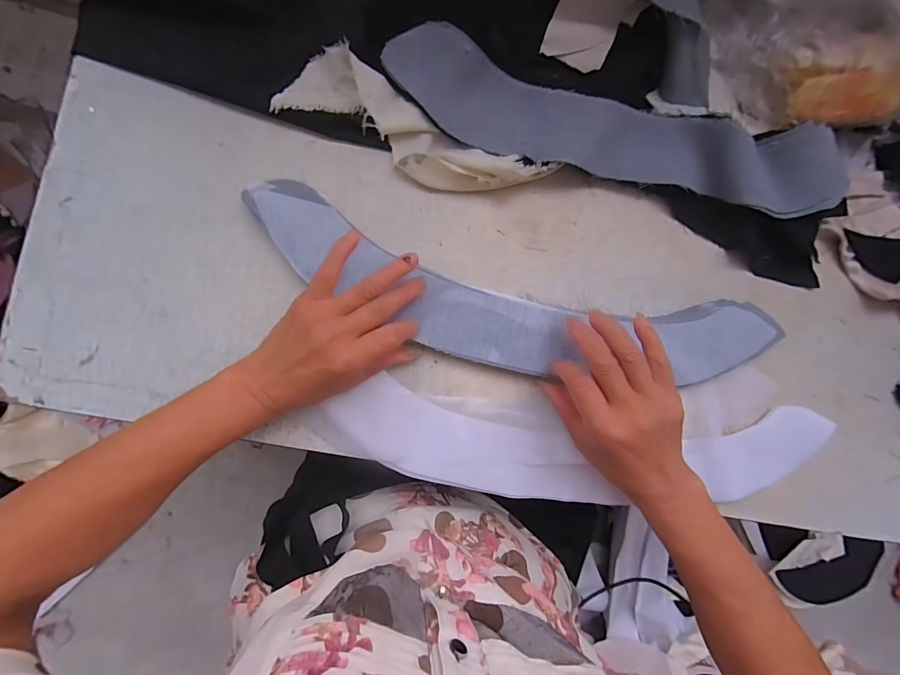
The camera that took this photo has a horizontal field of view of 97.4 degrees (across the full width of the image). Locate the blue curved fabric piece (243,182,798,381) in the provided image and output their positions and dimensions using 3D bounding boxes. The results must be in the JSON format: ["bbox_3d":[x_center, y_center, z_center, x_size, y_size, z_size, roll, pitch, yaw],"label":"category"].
[{"bbox_3d":[0.059,-0.026,0.343,0.463,0.013,0.103,14,84,-5],"label":"blue curved fabric piece"}]

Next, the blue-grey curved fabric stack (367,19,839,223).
[{"bbox_3d":[0.152,-0.183,0.351,0.412,0.021,0.080,11,98,-5],"label":"blue-grey curved fabric stack"}]

